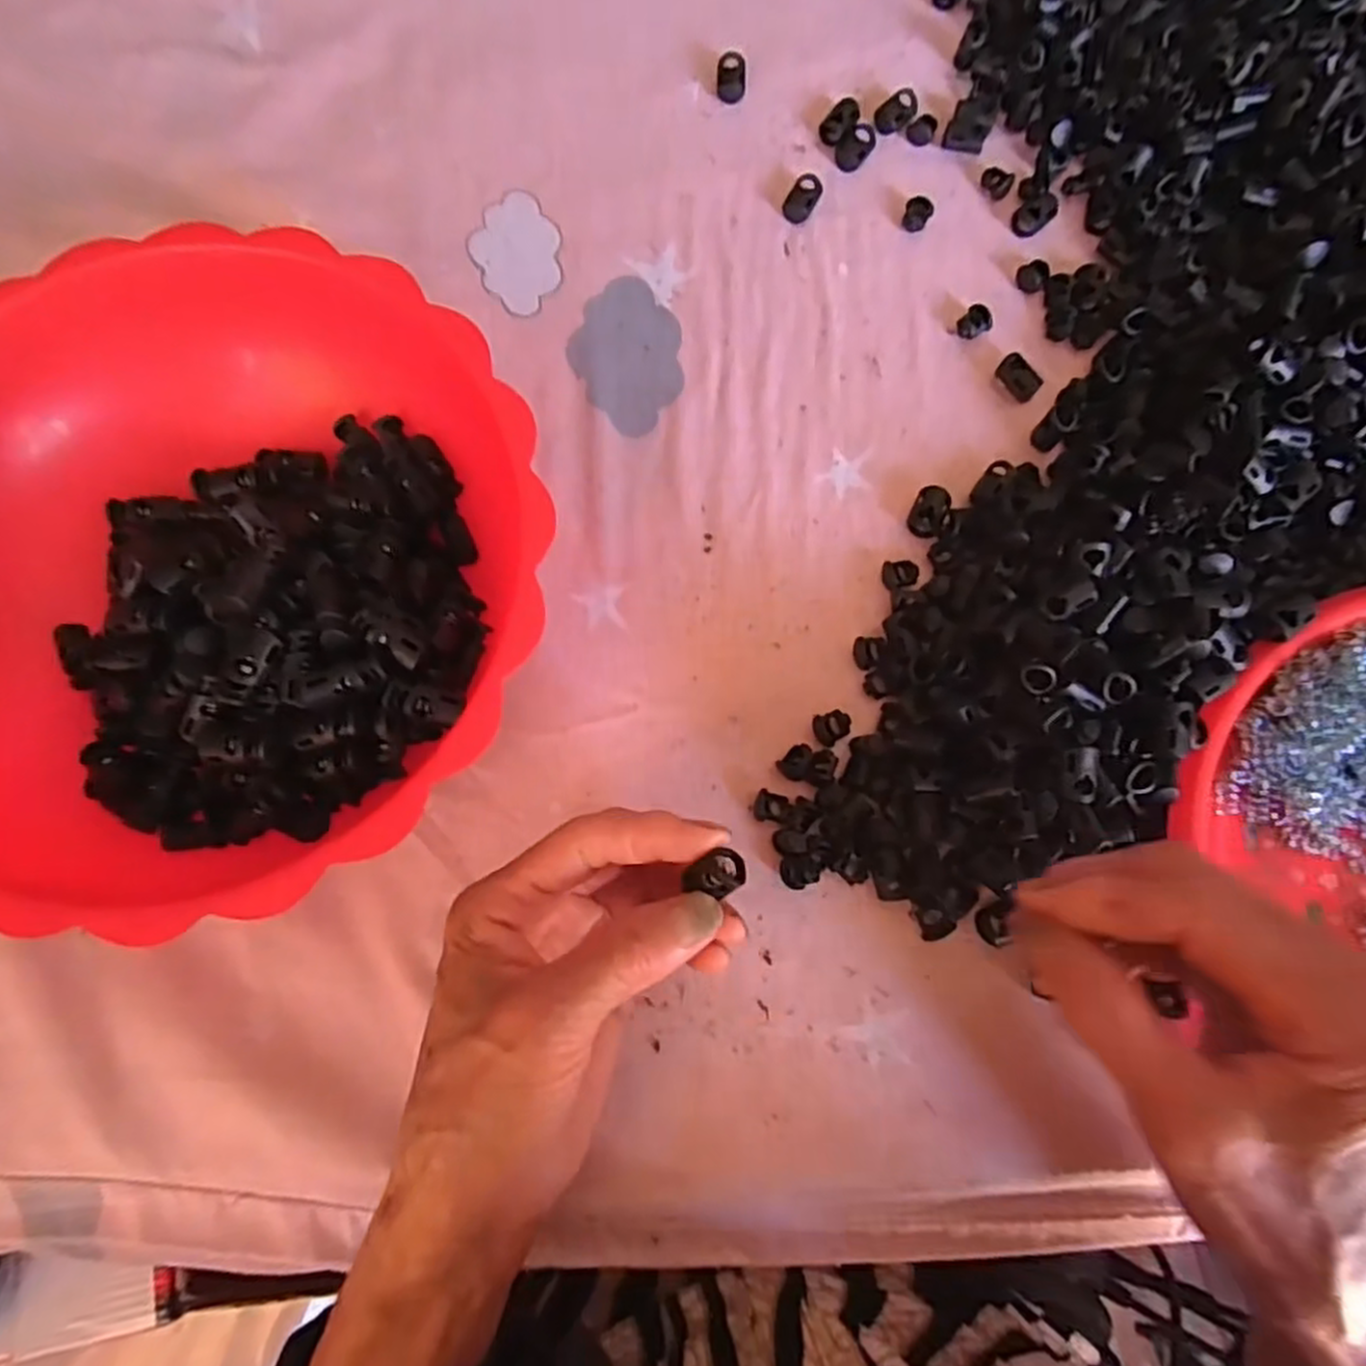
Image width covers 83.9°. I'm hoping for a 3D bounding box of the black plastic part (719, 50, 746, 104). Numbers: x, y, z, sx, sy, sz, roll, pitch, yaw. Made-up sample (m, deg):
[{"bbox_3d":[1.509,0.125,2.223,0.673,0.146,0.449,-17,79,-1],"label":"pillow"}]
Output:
[{"bbox_3d":[0.025,-0.300,0.378,0.014,0.011,0.022,1,77,1],"label":"black plastic part"}]

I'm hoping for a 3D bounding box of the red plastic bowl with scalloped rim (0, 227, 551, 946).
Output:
[{"bbox_3d":[-0.170,-0.036,0.283,0.237,0.073,0.232,0,77,1],"label":"red plastic bowl with scalloped rim"}]

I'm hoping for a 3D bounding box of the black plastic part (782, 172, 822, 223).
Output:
[{"bbox_3d":[0.057,-0.231,0.362,0.013,0.008,0.025,27,78,7],"label":"black plastic part"}]

